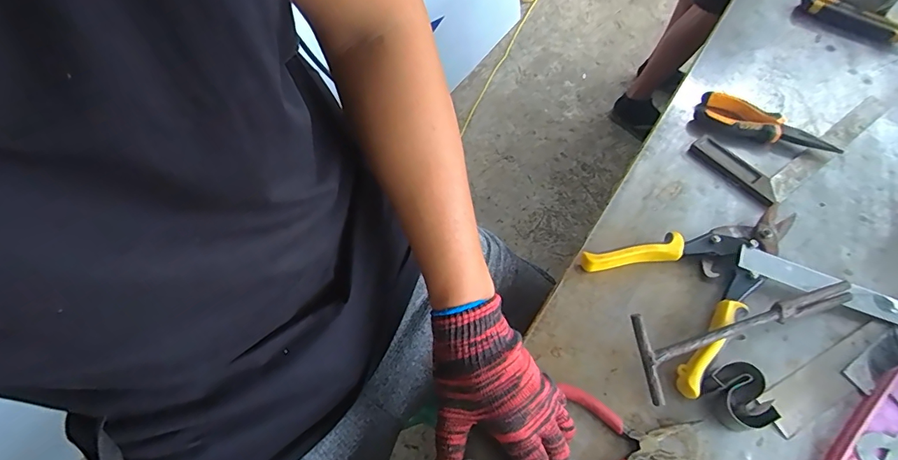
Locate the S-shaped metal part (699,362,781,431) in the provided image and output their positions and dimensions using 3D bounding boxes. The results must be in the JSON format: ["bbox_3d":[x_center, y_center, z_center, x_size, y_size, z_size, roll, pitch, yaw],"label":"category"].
[{"bbox_3d":[0.255,0.146,0.392,0.047,0.028,0.051,-22,62,-10],"label":"S-shaped metal part"}]

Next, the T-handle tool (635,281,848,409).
[{"bbox_3d":[0.279,0.092,0.418,0.228,0.023,0.074,-12,87,-11],"label":"T-handle tool"}]

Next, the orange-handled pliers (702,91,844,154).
[{"bbox_3d":[0.389,-0.127,0.548,0.155,0.024,0.037,31,66,18],"label":"orange-handled pliers"}]

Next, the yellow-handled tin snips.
[{"bbox_3d":[0.272,0.042,0.454,0.219,0.028,0.153,-26,63,-12],"label":"yellow-handled tin snips"}]

